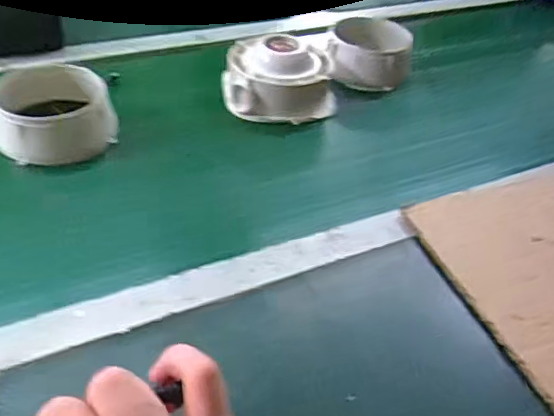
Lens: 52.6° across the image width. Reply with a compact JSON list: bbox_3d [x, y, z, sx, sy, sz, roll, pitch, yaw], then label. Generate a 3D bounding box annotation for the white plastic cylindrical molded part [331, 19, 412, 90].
[{"bbox_3d":[0.128,-0.206,0.761,0.107,0.067,0.081,15,43,7],"label":"white plastic cylindrical molded part"}]

